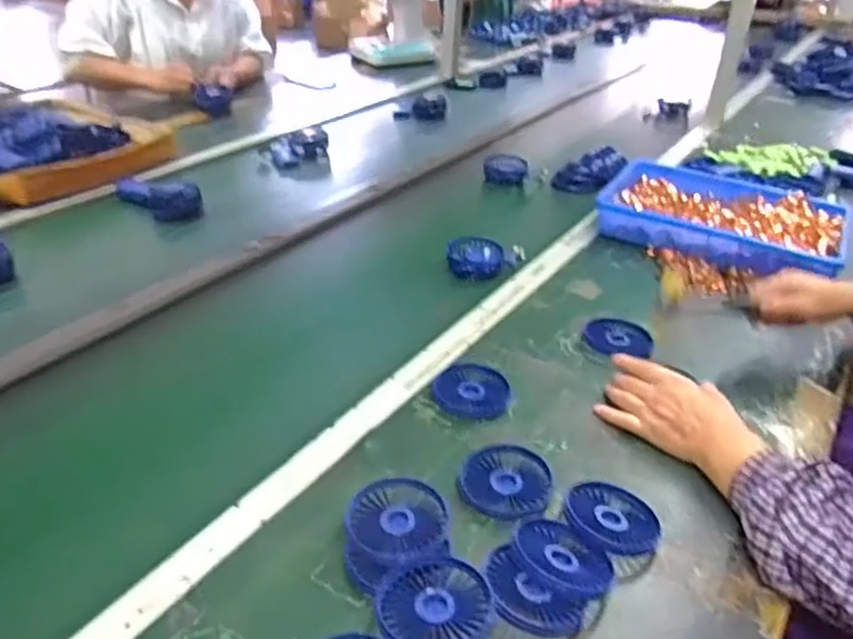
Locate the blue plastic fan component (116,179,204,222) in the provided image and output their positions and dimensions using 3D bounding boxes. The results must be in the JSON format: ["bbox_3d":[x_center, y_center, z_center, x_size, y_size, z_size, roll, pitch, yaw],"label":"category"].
[{"bbox_3d":[-0.477,-0.216,1.195,0.162,0.051,0.070,19,36,23],"label":"blue plastic fan component"}]

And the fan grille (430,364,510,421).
[{"bbox_3d":[0.050,0.080,0.760,0.083,0.020,0.083,2,33,-1],"label":"fan grille"}]

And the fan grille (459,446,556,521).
[{"bbox_3d":[0.076,0.150,0.646,0.081,0.023,0.070,17,36,25],"label":"fan grille"}]

